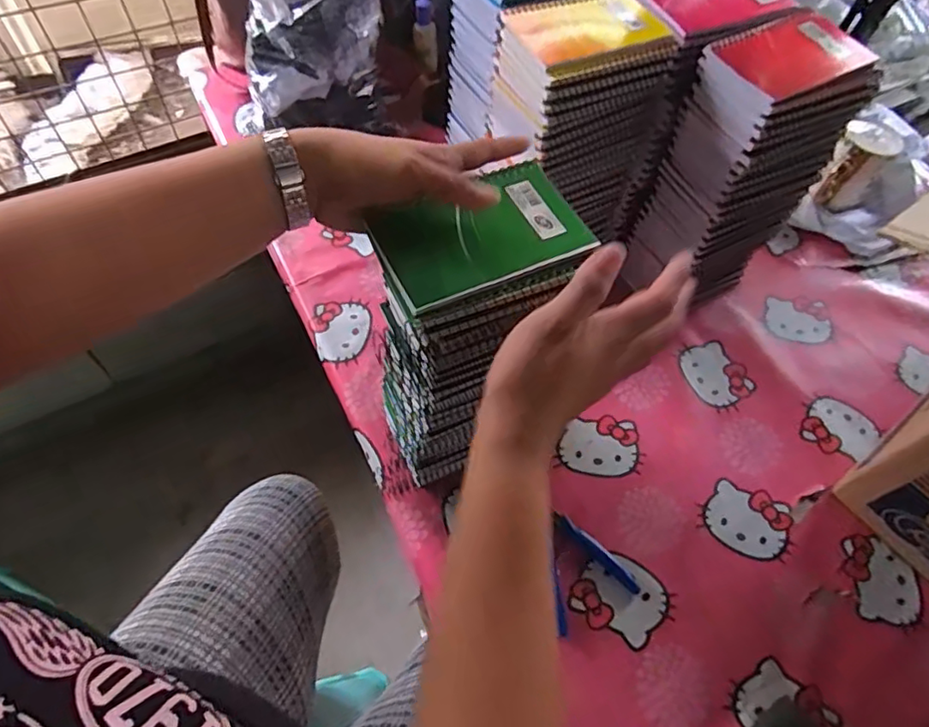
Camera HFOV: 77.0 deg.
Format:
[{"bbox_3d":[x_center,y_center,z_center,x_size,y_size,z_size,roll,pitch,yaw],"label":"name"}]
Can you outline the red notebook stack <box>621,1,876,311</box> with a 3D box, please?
[{"bbox_3d":[0.276,-0.185,0.615,0.131,0.284,0.098,-23,63,-16],"label":"red notebook stack"}]

